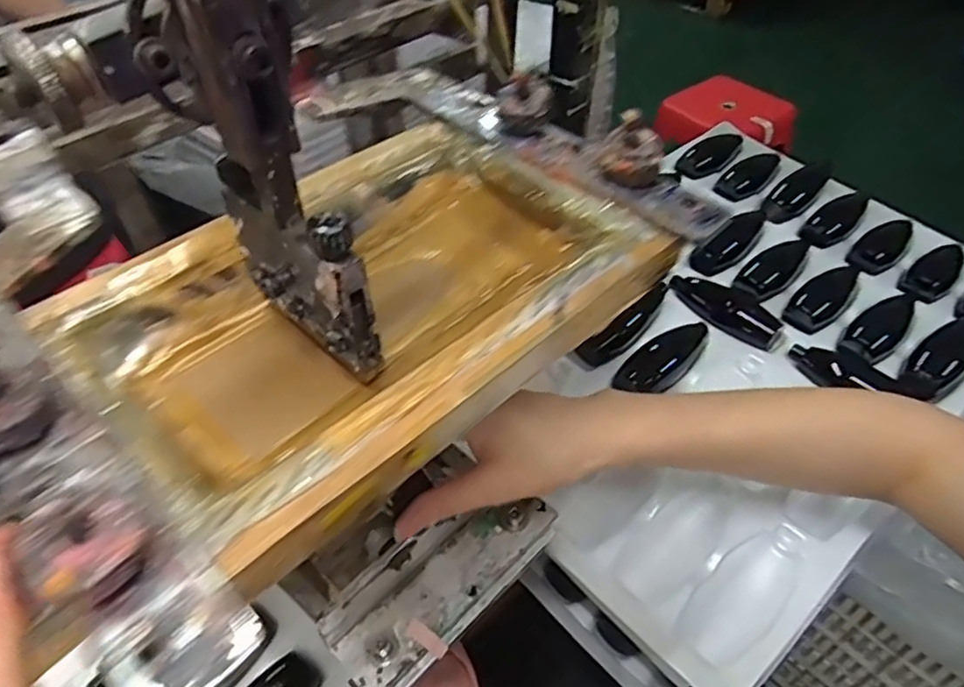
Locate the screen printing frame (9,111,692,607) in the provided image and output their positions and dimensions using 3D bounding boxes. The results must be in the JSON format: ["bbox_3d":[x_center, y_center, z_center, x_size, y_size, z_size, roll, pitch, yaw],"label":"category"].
[{"bbox_3d":[-0.049,-0.021,0.291,0.170,0.030,0.228,36,56,28],"label":"screen printing frame"}]

